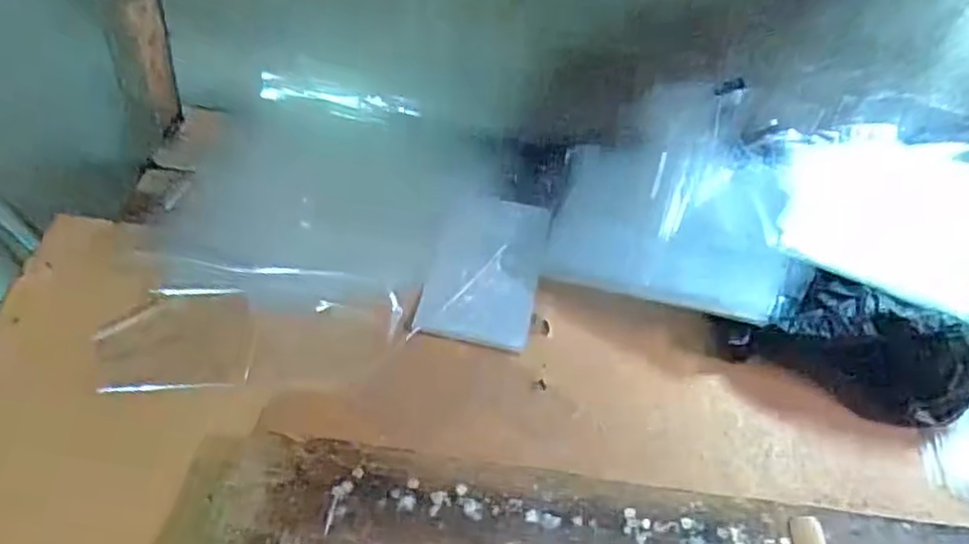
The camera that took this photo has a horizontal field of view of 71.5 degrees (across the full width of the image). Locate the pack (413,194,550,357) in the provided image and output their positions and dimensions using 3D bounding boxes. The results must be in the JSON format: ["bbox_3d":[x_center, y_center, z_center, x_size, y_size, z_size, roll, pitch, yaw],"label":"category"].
[{"bbox_3d":[0.002,-0.007,0.688,0.111,0.021,0.165,14,64,-3],"label":"pack"}]

